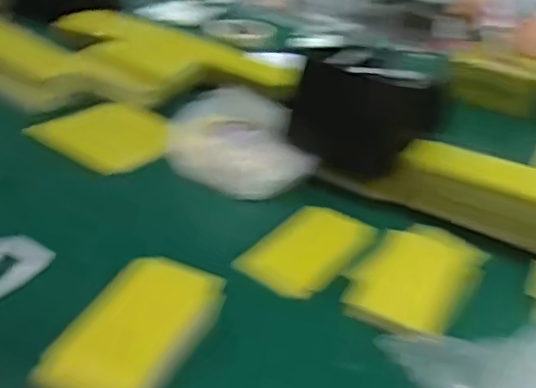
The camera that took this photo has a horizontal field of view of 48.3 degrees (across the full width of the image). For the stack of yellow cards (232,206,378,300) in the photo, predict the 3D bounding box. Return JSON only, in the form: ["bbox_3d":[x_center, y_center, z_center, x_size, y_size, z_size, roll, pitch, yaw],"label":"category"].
[{"bbox_3d":[0.044,0.057,0.625,0.086,0.016,0.154,25,35,27],"label":"stack of yellow cards"}]

